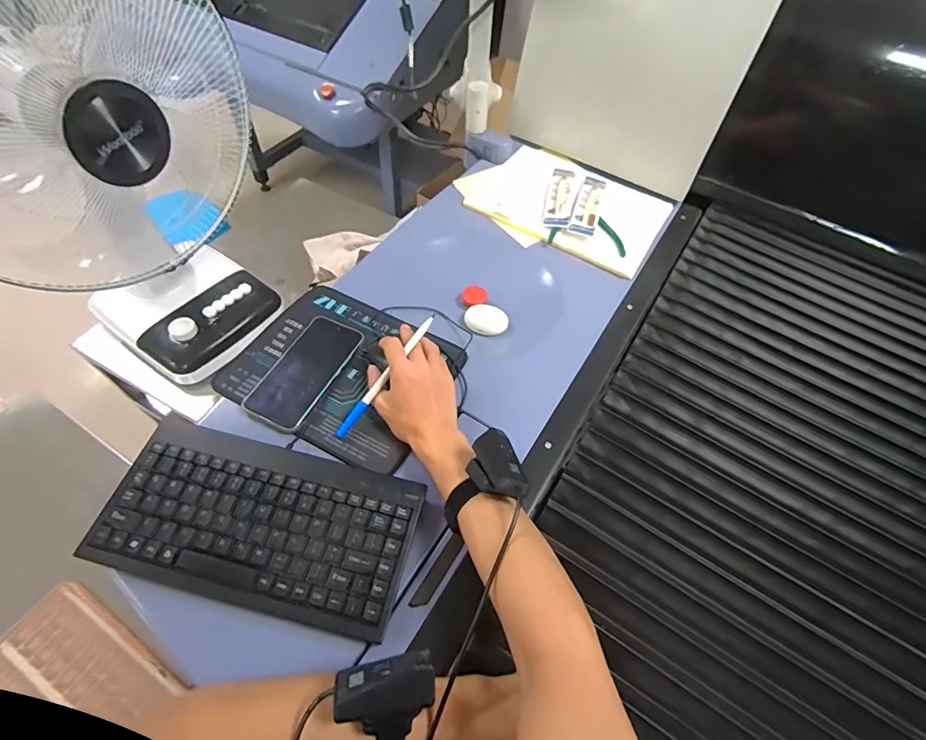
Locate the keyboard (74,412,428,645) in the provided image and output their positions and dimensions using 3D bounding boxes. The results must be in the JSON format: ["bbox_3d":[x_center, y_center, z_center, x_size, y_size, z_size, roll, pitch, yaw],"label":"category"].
[{"bbox_3d":[-0.197,0.147,0.445,0.290,0.024,0.147,14,56,5],"label":"keyboard"}]

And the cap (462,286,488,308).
[{"bbox_3d":[0.017,-0.114,0.692,0.040,0.007,0.034,-12,58,-13],"label":"cap"}]

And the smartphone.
[{"bbox_3d":[-0.194,0.000,0.560,0.076,0.017,0.161,22,57,12],"label":"smartphone"}]

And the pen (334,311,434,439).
[{"bbox_3d":[-0.089,0.006,0.522,0.012,0.007,0.178,35,84,19],"label":"pen"}]

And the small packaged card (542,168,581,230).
[{"bbox_3d":[0.178,-0.313,0.808,0.048,0.014,0.185,15,56,5],"label":"small packaged card"}]

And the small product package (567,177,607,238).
[{"bbox_3d":[0.222,-0.292,0.790,0.044,0.010,0.169,19,56,8],"label":"small product package"}]

